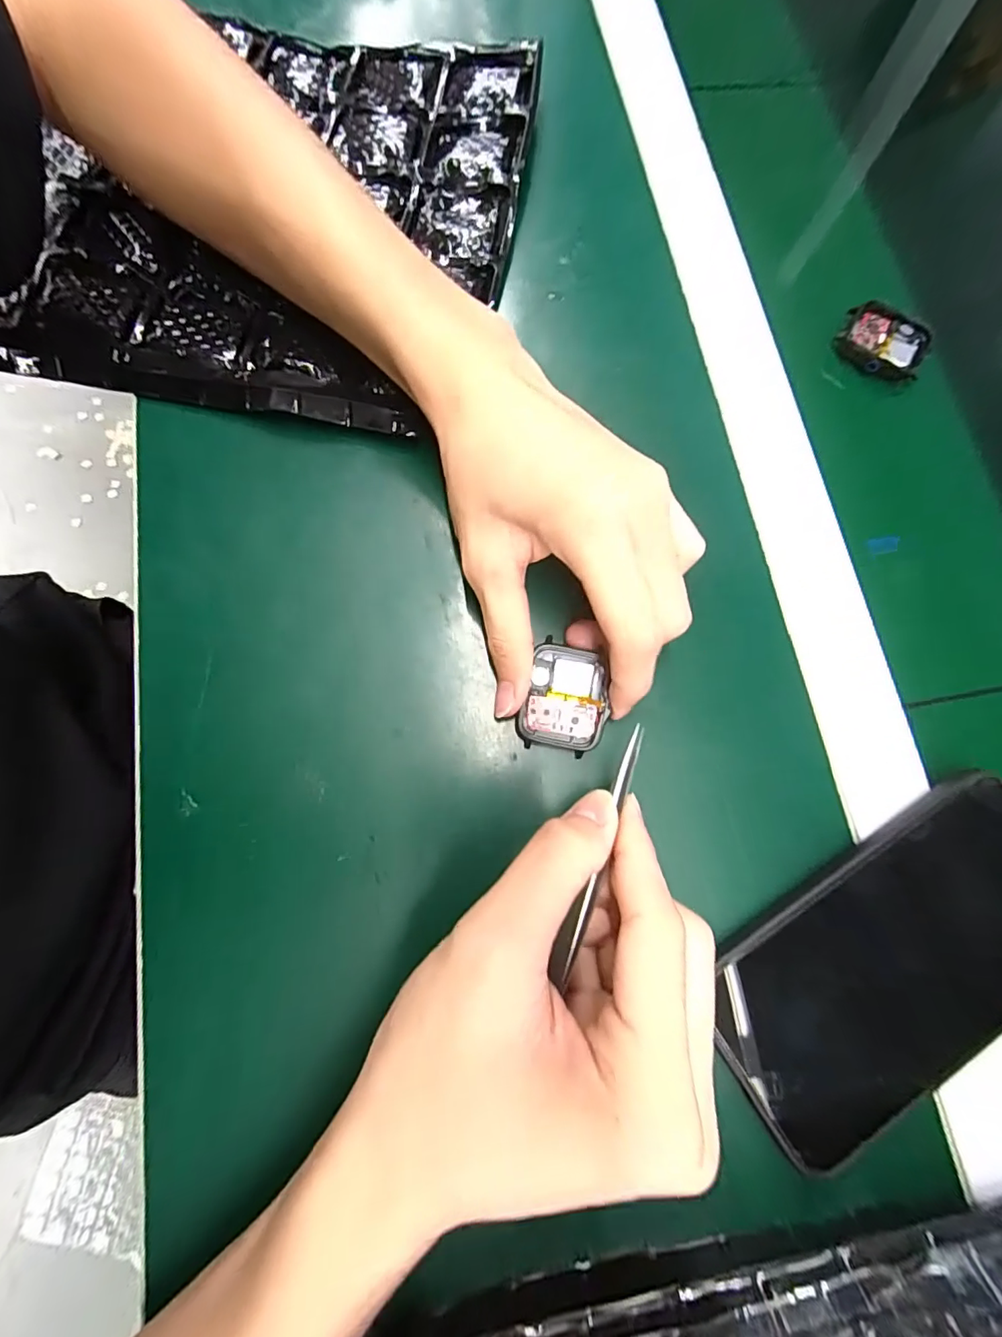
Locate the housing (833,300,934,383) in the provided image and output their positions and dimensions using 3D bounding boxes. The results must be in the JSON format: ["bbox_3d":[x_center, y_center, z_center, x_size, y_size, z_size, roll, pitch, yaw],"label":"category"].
[{"bbox_3d":[0.211,-0.180,0.278,0.046,0.009,0.035,33,77,5],"label":"housing"}]

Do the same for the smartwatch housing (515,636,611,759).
[{"bbox_3d":[0.029,0.014,0.222,0.036,0.011,0.045,15,93,3],"label":"smartwatch housing"}]

